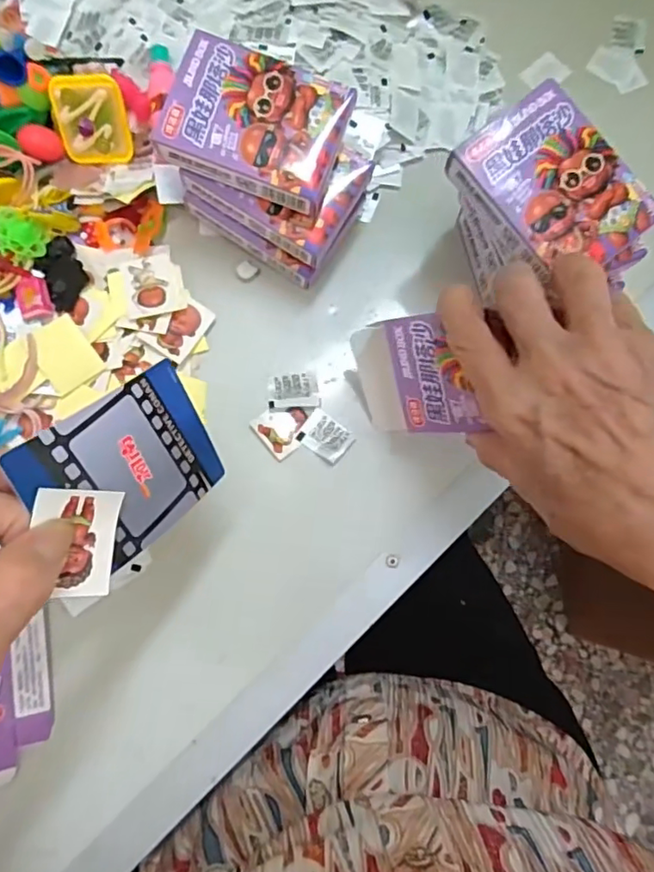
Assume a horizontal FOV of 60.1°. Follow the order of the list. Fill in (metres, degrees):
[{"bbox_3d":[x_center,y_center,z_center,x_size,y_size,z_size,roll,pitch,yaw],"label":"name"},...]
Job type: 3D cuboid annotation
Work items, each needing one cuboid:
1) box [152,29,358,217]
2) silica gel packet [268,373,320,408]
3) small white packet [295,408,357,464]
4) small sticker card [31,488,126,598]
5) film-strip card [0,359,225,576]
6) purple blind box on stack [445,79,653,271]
[{"bbox_3d":[-0.038,-0.168,0.306,0.091,0.022,0.066,18,79,1],"label":"box"},{"bbox_3d":[-0.020,-0.028,0.349,0.031,0.004,0.020,-2,80,-3],"label":"silica gel packet"},{"bbox_3d":[0.000,0.001,0.344,0.029,0.004,0.023,37,80,4],"label":"small white packet"},{"bbox_3d":[-0.092,0.040,0.207,0.004,0.032,0.040,6,87,41],"label":"small sticker card"},{"bbox_3d":[-0.078,0.012,0.230,0.004,0.086,0.060,-5,116,34],"label":"film-strip card"},{"bbox_3d":[0.116,-0.127,0.289,0.064,0.017,0.090,-38,87,-8],"label":"purple blind box on stack"}]

